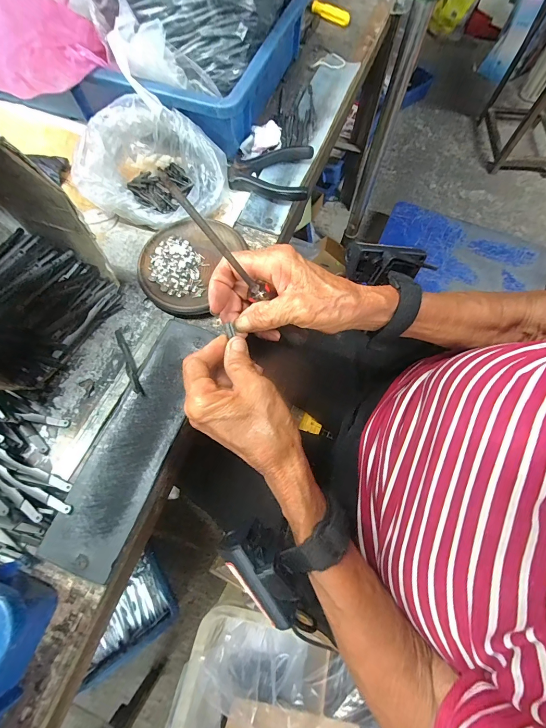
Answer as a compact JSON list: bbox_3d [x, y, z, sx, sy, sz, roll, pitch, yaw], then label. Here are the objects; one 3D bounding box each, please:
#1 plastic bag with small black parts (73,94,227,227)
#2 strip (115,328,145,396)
[{"bbox_3d":[-0.126,-0.215,0.347,0.137,0.080,0.115,13,69,5],"label":"plastic bag with small black parts"},{"bbox_3d":[-0.134,-0.004,0.302,0.007,0.013,0.078,-27,58,-10],"label":"strip"}]

